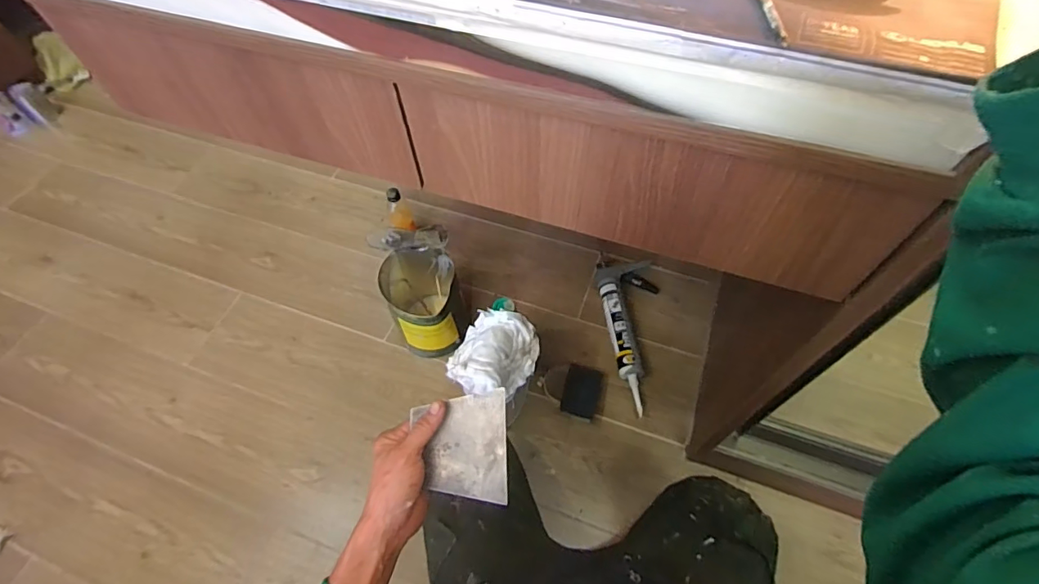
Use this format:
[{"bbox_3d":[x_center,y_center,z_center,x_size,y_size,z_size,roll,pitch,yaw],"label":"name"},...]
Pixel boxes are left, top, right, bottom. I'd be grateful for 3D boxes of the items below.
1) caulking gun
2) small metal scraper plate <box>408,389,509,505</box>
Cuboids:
[{"bbox_3d":[0.267,0.080,1.085,0.138,0.051,0.369,-6,58,-2],"label":"caulking gun"},{"bbox_3d":[-0.055,0.151,0.479,0.085,0.005,0.101,-3,80,8],"label":"small metal scraper plate"}]

